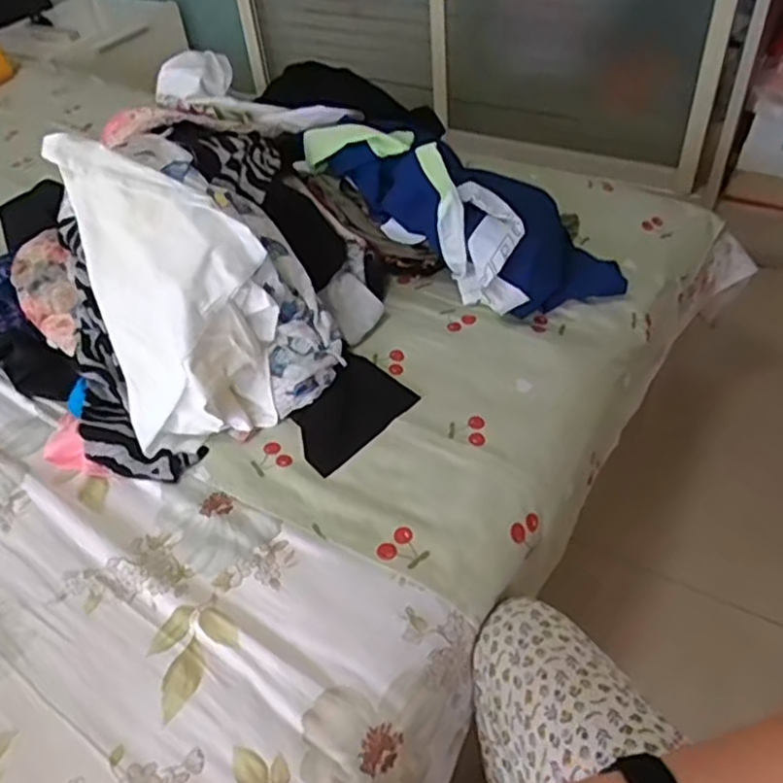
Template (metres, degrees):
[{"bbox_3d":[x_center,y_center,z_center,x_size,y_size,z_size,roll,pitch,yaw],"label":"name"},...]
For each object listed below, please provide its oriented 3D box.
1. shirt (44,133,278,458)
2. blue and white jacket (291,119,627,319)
[{"bbox_3d":[-0.245,-0.117,0.799,0.184,0.272,0.245,-17,45,-11],"label":"shirt"},{"bbox_3d":[0.098,-0.233,0.927,0.466,0.136,0.193,28,48,-4],"label":"blue and white jacket"}]

